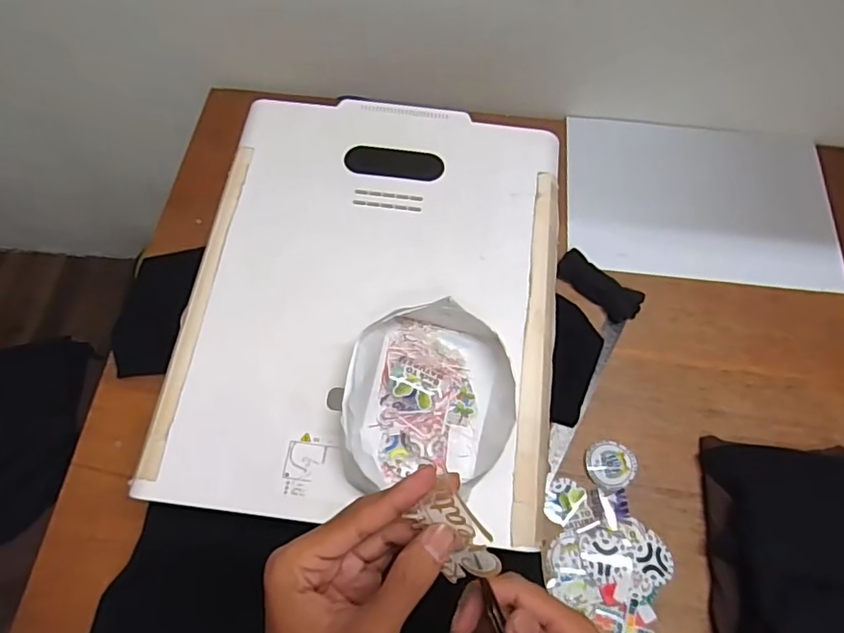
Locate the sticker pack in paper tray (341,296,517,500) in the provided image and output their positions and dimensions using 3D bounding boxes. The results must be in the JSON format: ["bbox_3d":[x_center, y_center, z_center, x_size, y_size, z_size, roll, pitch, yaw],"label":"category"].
[{"bbox_3d":[0.009,0.077,0.549,0.157,0.054,0.177,5,65,2],"label":"sticker pack in paper tray"}]

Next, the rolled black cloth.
[{"bbox_3d":[0.254,-0.044,0.798,0.126,0.029,0.044,40,71,17],"label":"rolled black cloth"}]

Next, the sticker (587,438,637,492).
[{"bbox_3d":[0.242,0.189,0.708,0.064,0.008,0.060,0,65,0],"label":"sticker"}]

